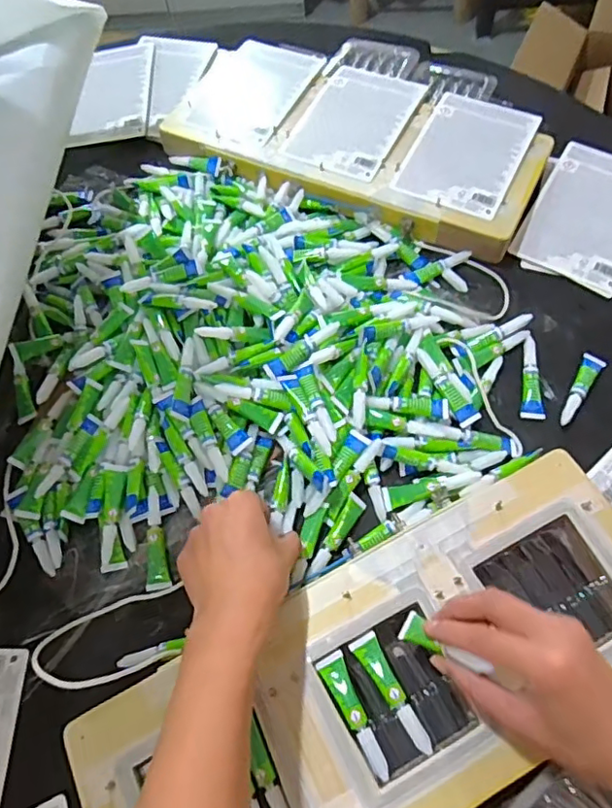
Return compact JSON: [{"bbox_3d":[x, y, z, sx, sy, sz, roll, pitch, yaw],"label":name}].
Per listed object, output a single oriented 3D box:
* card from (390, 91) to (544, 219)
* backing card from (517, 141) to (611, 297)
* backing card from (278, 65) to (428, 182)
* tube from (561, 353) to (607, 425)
[{"bbox_3d":[0.180,-0.281,0.627,0.115,0.010,0.173,24,66,16],"label":"card"},{"bbox_3d":[0.308,-0.203,0.612,0.113,0.006,0.162,28,77,17],"label":"backing card"},{"bbox_3d":[0.059,-0.333,0.660,0.114,0.011,0.172,22,65,14],"label":"backing card"},{"bbox_3d":[0.251,-0.014,0.525,0.019,0.013,0.078,32,68,19],"label":"tube"}]

